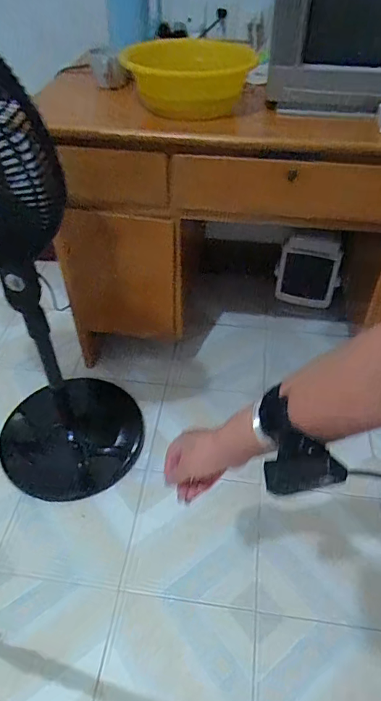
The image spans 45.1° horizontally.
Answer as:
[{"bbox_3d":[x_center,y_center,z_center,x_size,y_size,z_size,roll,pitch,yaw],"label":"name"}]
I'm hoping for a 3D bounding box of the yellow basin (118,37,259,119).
[{"bbox_3d":[0.009,-0.573,0.979,0.243,0.110,0.230,15,44,13],"label":"yellow basin"}]

